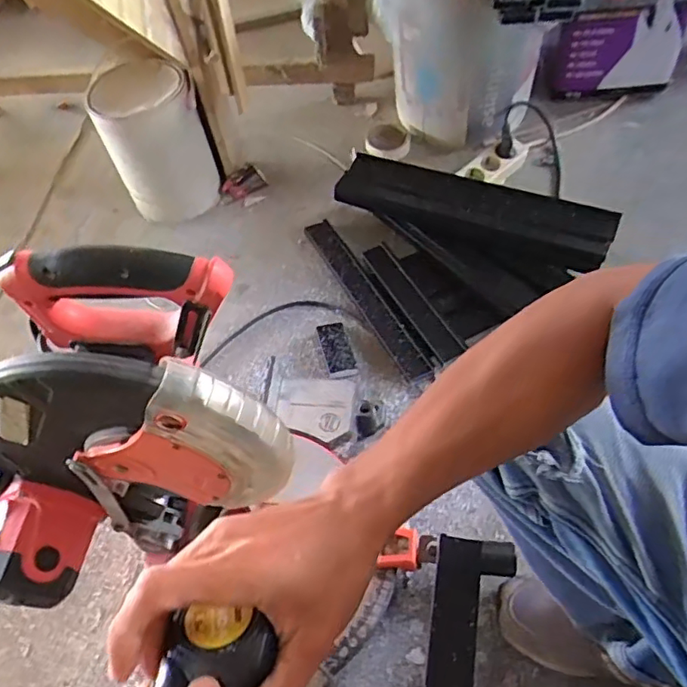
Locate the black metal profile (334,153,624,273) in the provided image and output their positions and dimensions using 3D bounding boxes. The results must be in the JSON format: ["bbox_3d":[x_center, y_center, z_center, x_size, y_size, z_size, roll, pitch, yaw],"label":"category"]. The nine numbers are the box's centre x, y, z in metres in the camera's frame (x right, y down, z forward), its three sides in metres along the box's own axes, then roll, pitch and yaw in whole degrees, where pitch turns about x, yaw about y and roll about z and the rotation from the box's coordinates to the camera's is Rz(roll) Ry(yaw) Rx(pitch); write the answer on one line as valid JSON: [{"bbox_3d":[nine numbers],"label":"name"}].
[{"bbox_3d":[0.207,-0.224,0.995,0.456,0.061,0.102,22,60,20],"label":"black metal profile"}]

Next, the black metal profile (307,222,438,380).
[{"bbox_3d":[0.036,-0.088,0.999,0.045,0.026,0.383,-24,57,-13],"label":"black metal profile"}]

